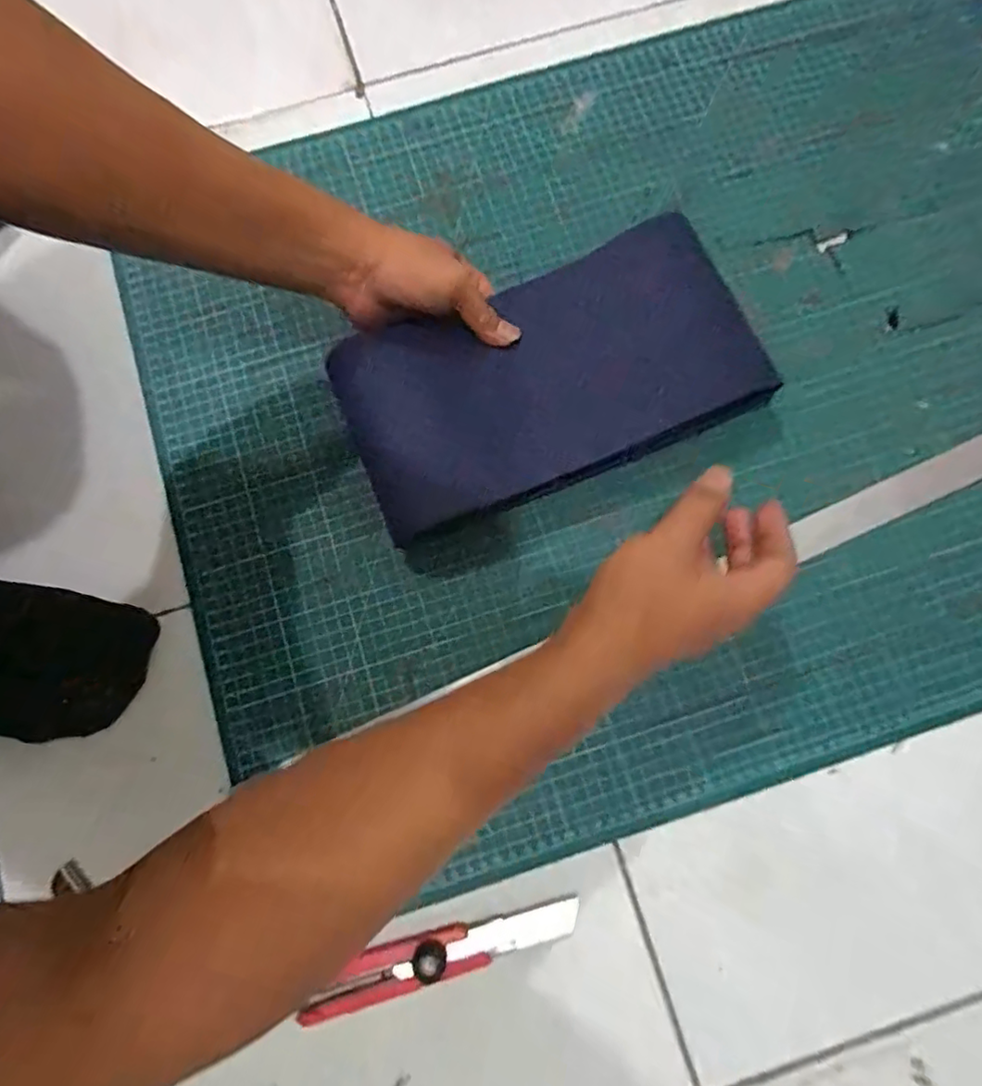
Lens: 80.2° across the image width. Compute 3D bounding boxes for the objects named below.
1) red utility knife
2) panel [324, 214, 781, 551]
[{"bbox_3d":[-0.031,0.261,0.369,0.176,0.022,0.027,-17,79,-2],"label":"red utility knife"},{"bbox_3d":[0.042,-0.121,0.439,0.297,0.037,0.157,-21,80,-3],"label":"panel"}]

